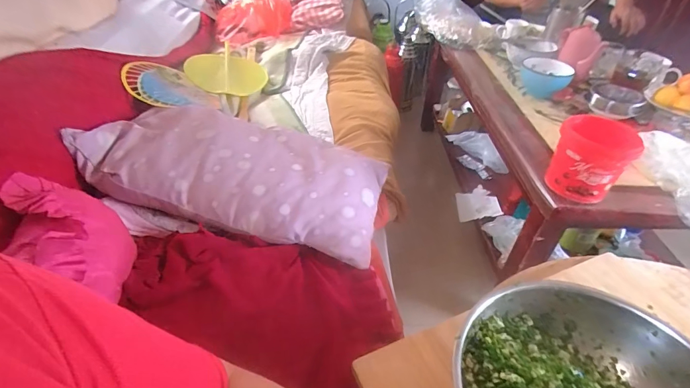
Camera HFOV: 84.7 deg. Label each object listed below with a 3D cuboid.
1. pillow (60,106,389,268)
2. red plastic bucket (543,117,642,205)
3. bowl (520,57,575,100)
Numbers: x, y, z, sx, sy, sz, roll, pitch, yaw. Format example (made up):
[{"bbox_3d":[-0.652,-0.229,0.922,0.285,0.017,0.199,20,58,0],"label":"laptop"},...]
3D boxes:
[{"bbox_3d":[-0.227,-0.069,0.819,0.623,0.104,0.324,11,41,11],"label":"pillow"},{"bbox_3d":[0.477,-0.065,0.743,0.130,0.153,0.135,27,47,27],"label":"red plastic bucket"},{"bbox_3d":[0.585,-0.342,1.112,0.133,0.079,0.141,16,42,16],"label":"bowl"}]

